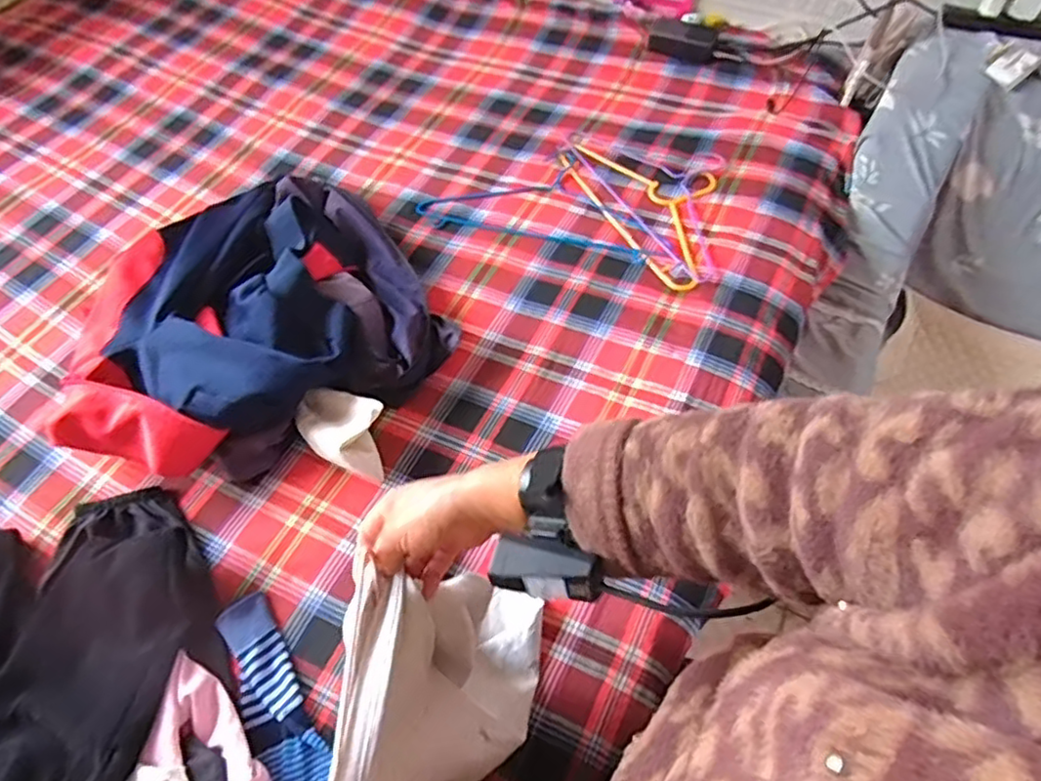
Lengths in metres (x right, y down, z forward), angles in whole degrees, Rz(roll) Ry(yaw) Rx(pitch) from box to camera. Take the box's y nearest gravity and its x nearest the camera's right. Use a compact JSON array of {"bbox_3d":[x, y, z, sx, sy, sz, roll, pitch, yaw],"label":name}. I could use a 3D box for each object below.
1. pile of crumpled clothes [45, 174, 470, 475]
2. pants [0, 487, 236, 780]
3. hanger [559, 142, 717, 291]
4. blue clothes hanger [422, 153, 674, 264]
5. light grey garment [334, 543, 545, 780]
[{"bbox_3d":[-0.387,-0.108,0.923,0.478,0.127,0.443,-28,62,-15],"label":"pile of crumpled clothes"},{"bbox_3d":[-0.539,0.276,0.704,0.374,0.091,0.469,-28,62,-15],"label":"pants"},{"bbox_3d":[0.233,-0.323,1.095,0.198,0.013,0.377,-22,61,-12],"label":"hanger"},{"bbox_3d":[0.053,-0.328,1.114,0.420,0.022,0.216,15,60,10],"label":"blue clothes hanger"},{"bbox_3d":[-0.064,0.316,0.505,0.124,0.314,0.309,5,59,4],"label":"light grey garment"}]

